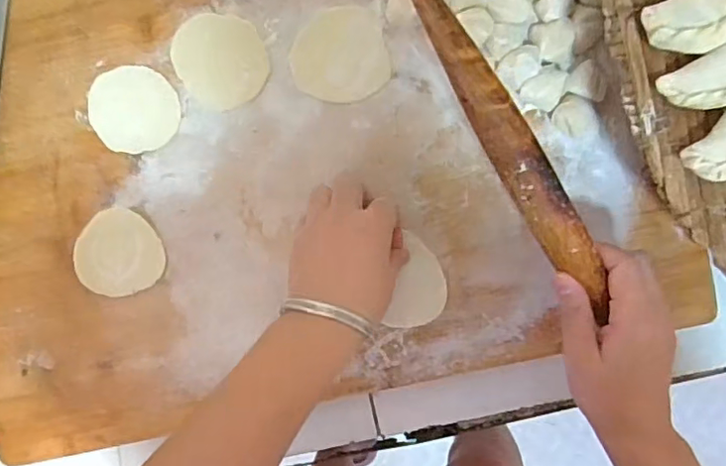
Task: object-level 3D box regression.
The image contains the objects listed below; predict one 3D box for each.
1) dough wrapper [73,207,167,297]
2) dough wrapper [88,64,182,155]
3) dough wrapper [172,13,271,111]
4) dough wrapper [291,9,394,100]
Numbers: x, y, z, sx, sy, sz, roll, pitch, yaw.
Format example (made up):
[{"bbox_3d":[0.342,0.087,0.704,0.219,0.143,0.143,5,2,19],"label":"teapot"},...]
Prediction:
[{"bbox_3d":[-0.187,0.016,0.424,0.063,0.005,0.064,0,92,2],"label":"dough wrapper"},{"bbox_3d":[-0.172,-0.092,0.418,0.066,0.006,0.062,4,92,2],"label":"dough wrapper"},{"bbox_3d":[-0.107,-0.130,0.417,0.064,0.004,0.071,-31,90,3],"label":"dough wrapper"},{"bbox_3d":[-0.017,-0.132,0.418,0.070,0.004,0.067,0,92,2],"label":"dough wrapper"}]

